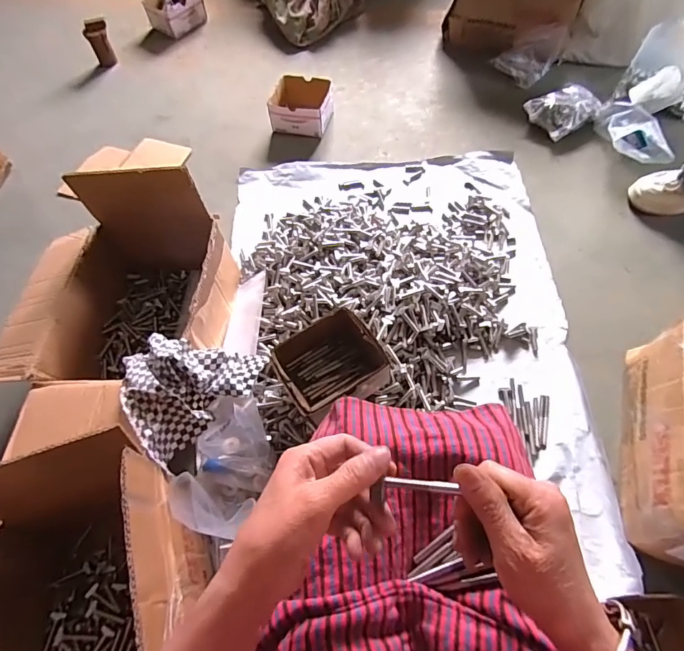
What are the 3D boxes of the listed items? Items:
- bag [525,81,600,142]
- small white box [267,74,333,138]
[{"bbox_3d":[0.599,-0.582,1.159,0.174,0.057,0.138,-28,63,-14],"label":"bag"},{"bbox_3d":[-0.110,-0.615,1.194,0.159,0.080,0.158,11,61,8],"label":"small white box"}]

